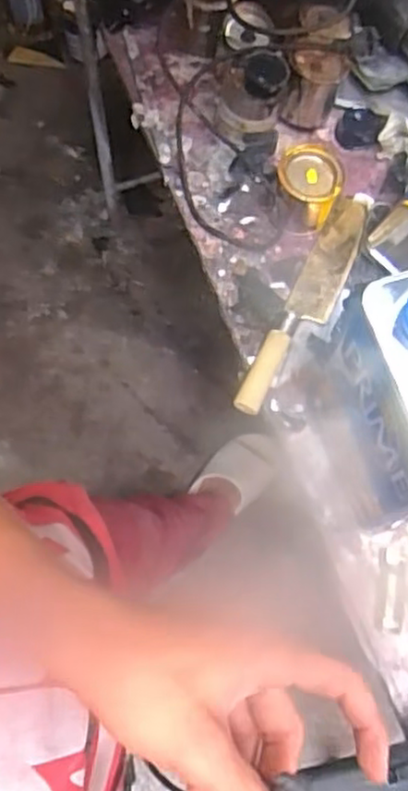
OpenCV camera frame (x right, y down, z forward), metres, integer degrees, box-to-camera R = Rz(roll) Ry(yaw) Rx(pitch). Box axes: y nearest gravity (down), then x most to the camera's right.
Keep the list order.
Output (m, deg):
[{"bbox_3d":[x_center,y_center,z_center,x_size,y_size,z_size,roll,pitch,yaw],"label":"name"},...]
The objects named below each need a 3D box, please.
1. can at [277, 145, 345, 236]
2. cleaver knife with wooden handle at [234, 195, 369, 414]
[{"bbox_3d":[0.118,-0.233,0.778,0.069,0.075,0.069,0,69,0],"label":"can"},{"bbox_3d":[0.120,-0.108,0.765,0.050,0.021,0.310,24,71,9],"label":"cleaver knife with wooden handle"}]

